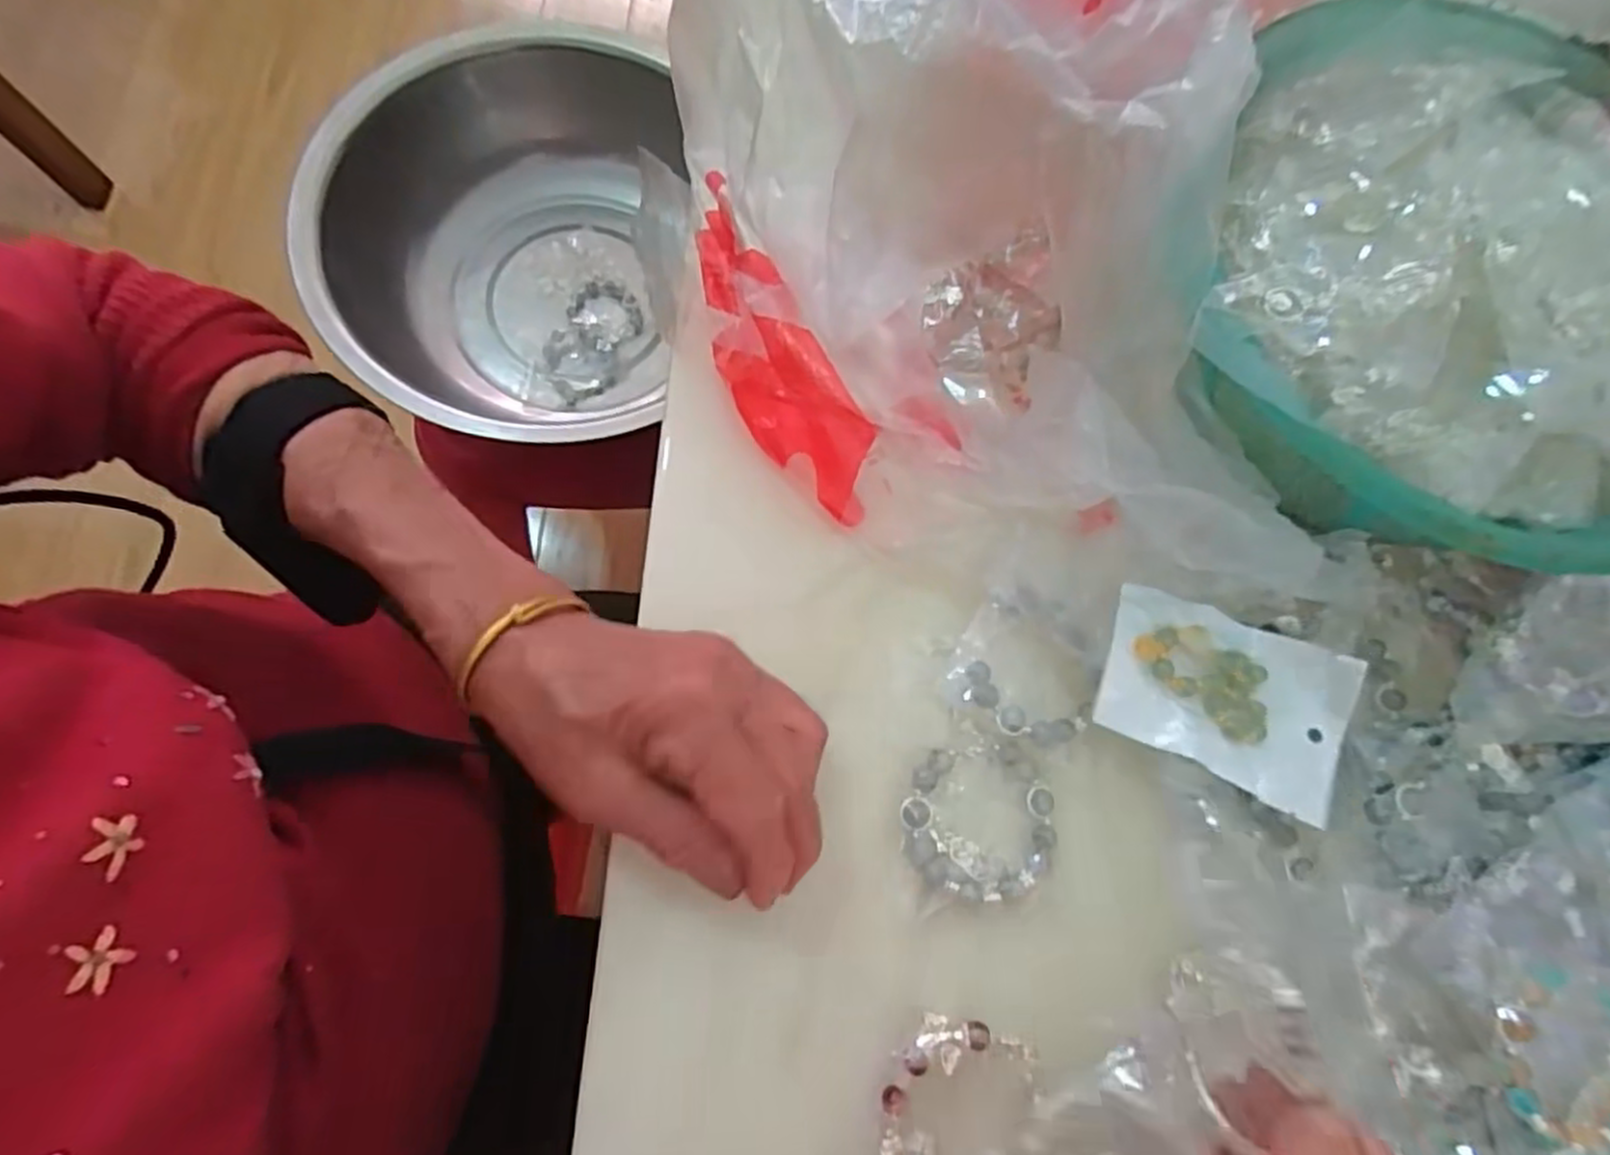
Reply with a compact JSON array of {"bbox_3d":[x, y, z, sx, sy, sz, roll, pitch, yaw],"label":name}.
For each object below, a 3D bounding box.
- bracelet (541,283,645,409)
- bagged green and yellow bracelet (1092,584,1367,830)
[{"bbox_3d":[-0.185,-0.202,0.665,0.060,0.024,0.112,23,73,-1],"label":"bracelet"},{"bbox_3d":[0.164,0.045,0.299,0.095,0.010,0.065,26,73,0],"label":"bagged green and yellow bracelet"}]

